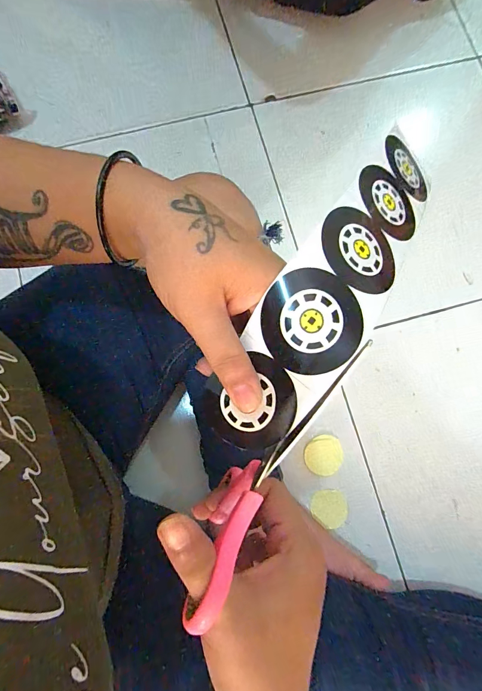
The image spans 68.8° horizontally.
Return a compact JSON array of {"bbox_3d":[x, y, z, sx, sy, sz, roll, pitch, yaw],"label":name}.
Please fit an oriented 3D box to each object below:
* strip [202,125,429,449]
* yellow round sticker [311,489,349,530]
[{"bbox_3d":[0.058,-0.044,0.188,0.048,0.037,0.216,33,72,5],"label":"strip"},{"bbox_3d":[0.116,0.213,0.458,0.046,0.004,0.047,0,79,-1],"label":"yellow round sticker"}]

